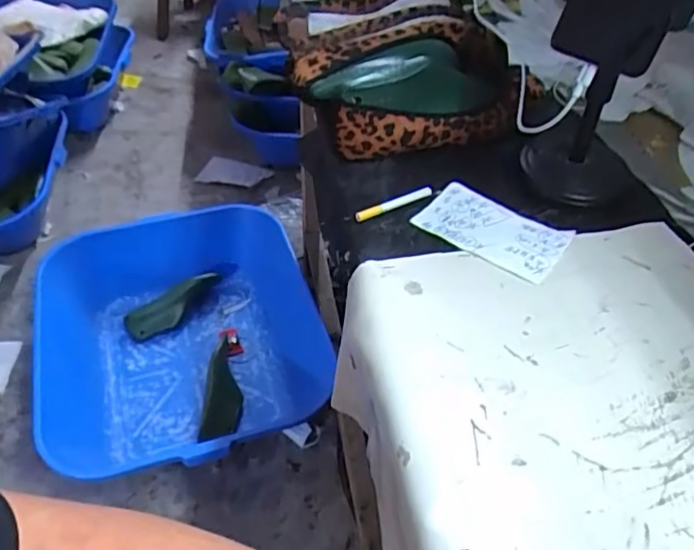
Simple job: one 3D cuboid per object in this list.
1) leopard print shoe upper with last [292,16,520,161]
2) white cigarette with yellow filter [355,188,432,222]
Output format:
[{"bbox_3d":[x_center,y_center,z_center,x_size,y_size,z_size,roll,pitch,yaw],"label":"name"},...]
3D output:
[{"bbox_3d":[0.074,-0.213,0.651,0.252,0.080,0.173,-8,46,-11],"label":"leopard print shoe upper with last"},{"bbox_3d":[0.045,-0.066,0.556,0.085,0.011,0.007,-22,50,-23],"label":"white cigarette with yellow filter"}]

